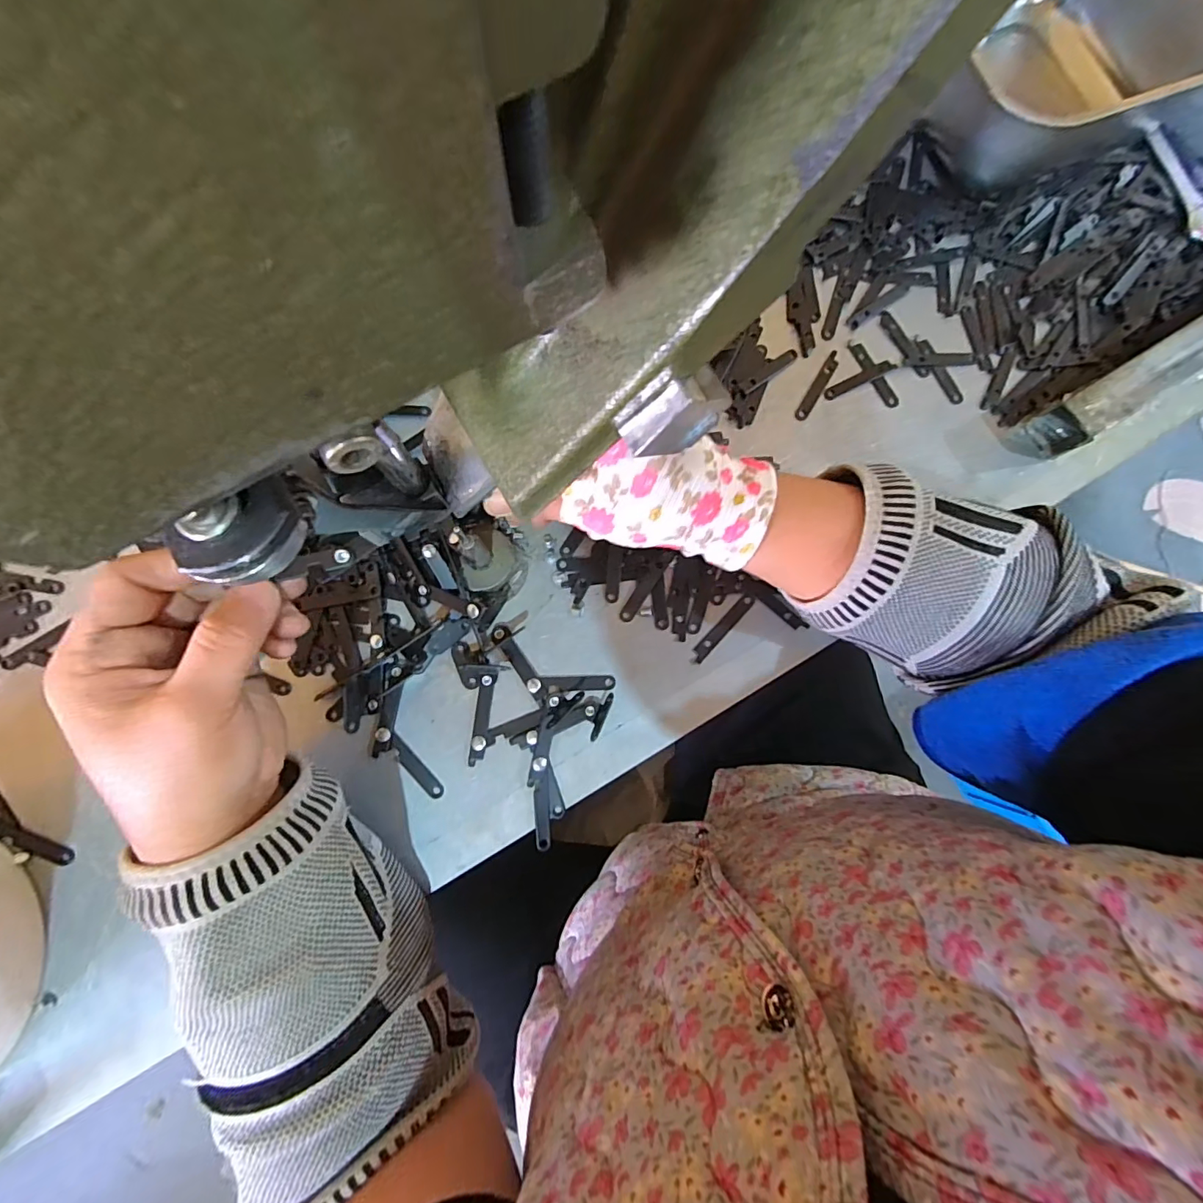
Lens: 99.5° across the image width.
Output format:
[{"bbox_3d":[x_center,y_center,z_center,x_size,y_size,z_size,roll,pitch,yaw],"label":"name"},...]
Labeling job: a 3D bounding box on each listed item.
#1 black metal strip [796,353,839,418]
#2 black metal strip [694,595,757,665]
[{"bbox_3d":[0.145,-0.144,0.341,0.009,0.004,0.054,32,83,3],"label":"black metal strip"},{"bbox_3d":[0.075,0.016,0.315,0.008,0.004,0.053,43,83,4],"label":"black metal strip"}]

